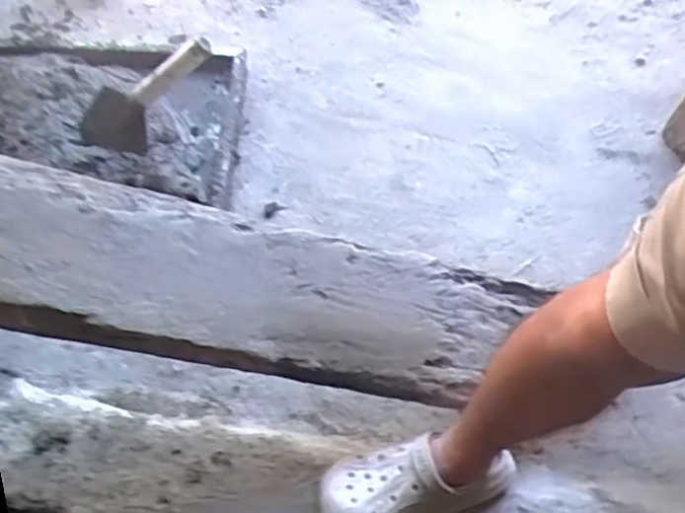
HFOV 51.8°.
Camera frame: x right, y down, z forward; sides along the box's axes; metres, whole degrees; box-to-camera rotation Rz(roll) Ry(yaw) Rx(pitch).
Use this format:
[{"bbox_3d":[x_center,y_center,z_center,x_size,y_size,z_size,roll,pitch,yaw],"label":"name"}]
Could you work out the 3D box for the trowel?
[{"bbox_3d":[-0.303,-0.261,1.133,0.296,0.086,0.101,-25,59,36],"label":"trowel"}]

